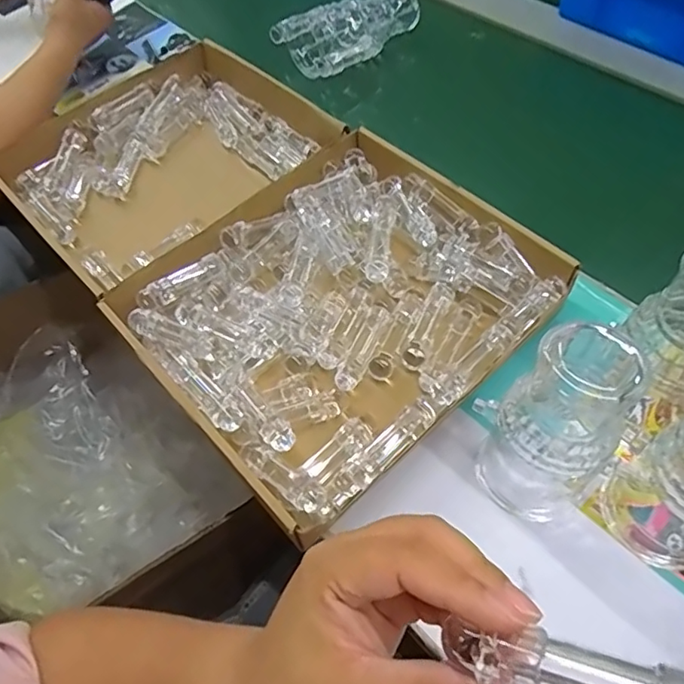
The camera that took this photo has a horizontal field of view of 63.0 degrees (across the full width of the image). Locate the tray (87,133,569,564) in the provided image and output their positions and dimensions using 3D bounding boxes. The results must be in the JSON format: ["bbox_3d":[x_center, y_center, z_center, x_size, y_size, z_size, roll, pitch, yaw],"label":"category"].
[{"bbox_3d":[-0.001,-0.036,0.491,0.319,0.051,0.279,-39,63,-18],"label":"tray"}]

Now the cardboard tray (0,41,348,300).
[{"bbox_3d":[-0.182,-0.195,0.650,0.338,0.097,0.273,-39,63,-18],"label":"cardboard tray"}]

